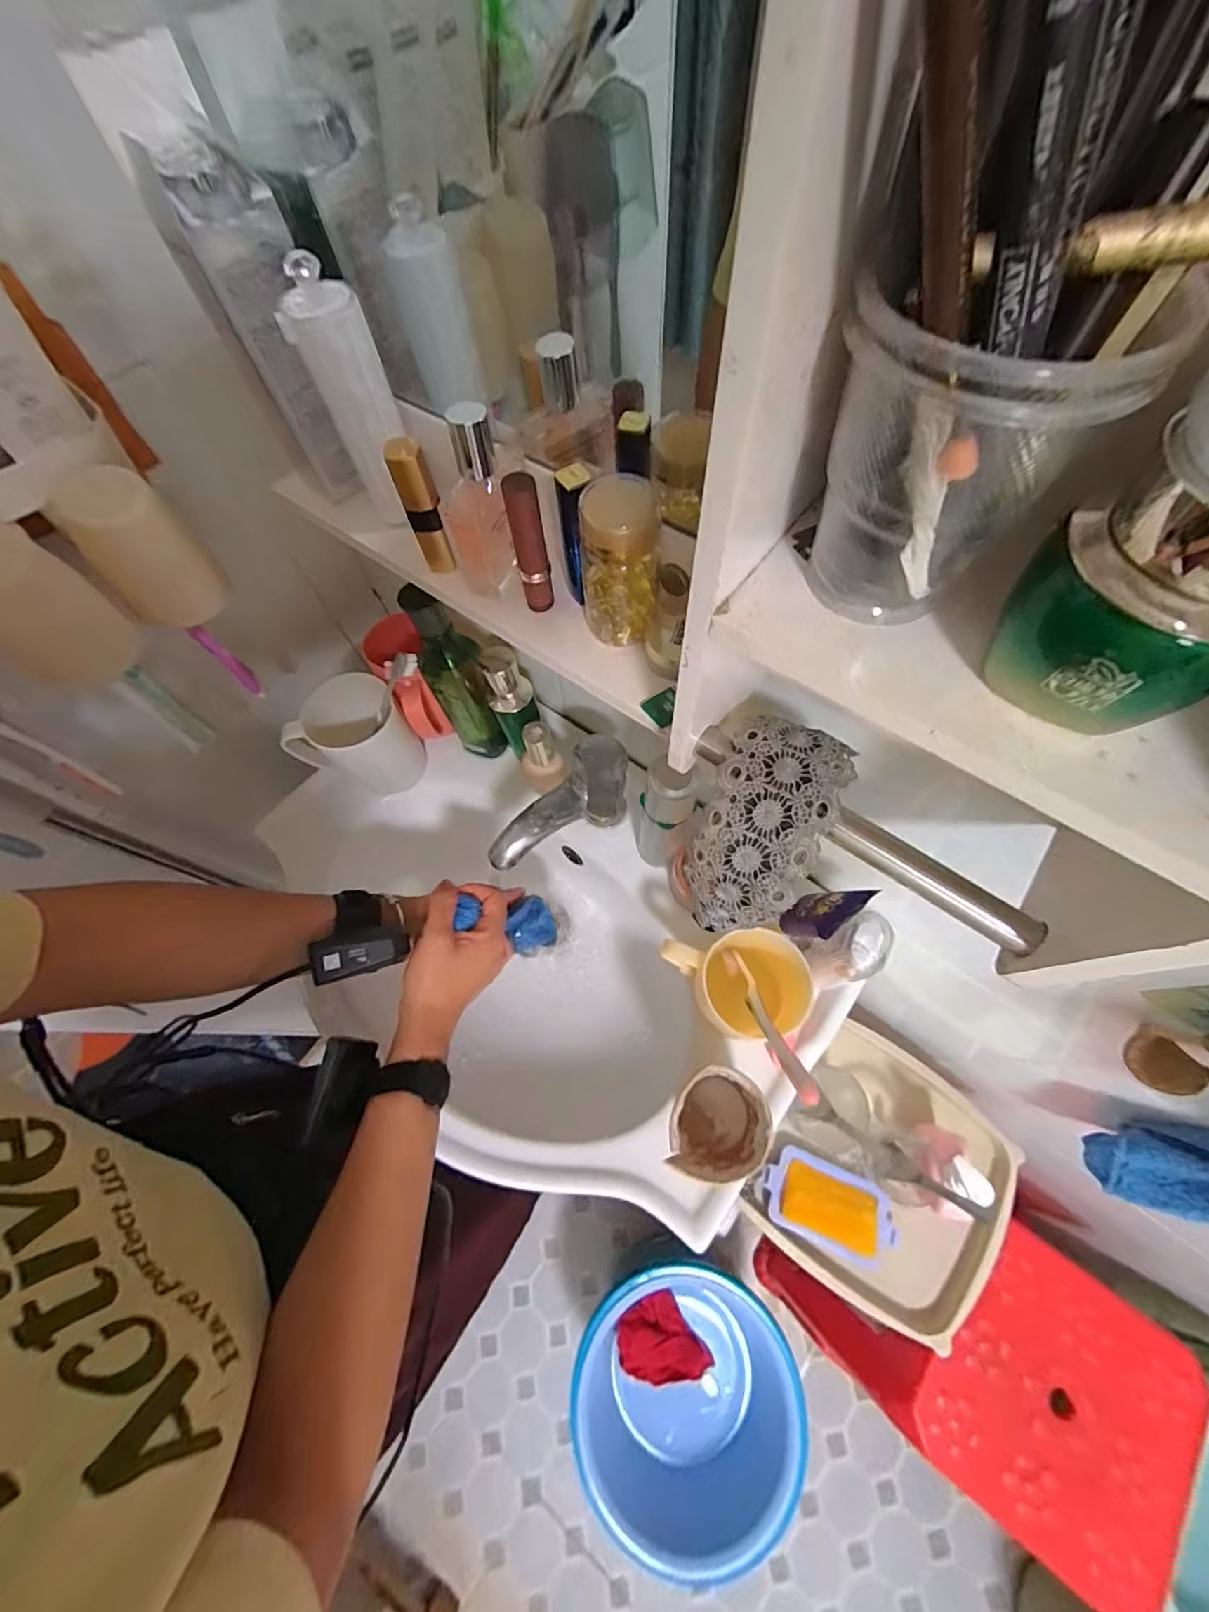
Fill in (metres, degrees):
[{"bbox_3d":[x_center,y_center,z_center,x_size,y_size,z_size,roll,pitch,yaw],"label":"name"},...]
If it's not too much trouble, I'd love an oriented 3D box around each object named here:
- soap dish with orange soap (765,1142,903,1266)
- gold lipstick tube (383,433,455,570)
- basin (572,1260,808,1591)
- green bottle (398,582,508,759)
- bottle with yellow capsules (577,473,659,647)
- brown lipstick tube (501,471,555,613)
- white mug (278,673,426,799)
[{"bbox_3d":[0.252,0.446,0.586,0.141,0.039,0.077,17,68,10],"label":"soap dish with orange soap"},{"bbox_3d":[-0.114,-0.187,0.333,0.022,0.077,0.021,-22,67,-7],"label":"gold lipstick tube"},{"bbox_3d":[0.121,0.889,0.808,0.308,0.149,0.307,-1,66,3],"label":"basin"},{"bbox_3d":[-0.142,-0.119,0.516,0.054,0.209,0.045,-27,68,-8],"label":"green bottle"},{"bbox_3d":[0.009,-0.138,0.304,0.042,0.081,0.039,2,67,4],"label":"bottle with yellow capsules"},{"bbox_3d":[-0.045,-0.155,0.317,0.019,0.081,0.017,-15,67,-4],"label":"brown lipstick tube"},{"bbox_3d":[-0.257,-0.066,0.560,0.085,0.107,0.103,34,72,16],"label":"white mug"}]

